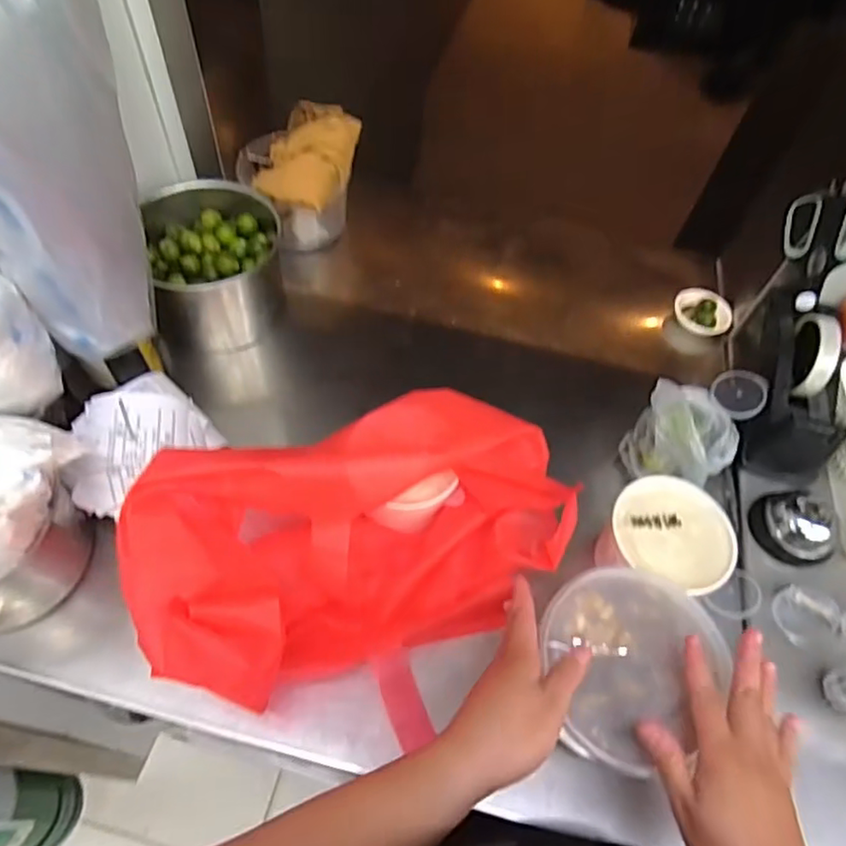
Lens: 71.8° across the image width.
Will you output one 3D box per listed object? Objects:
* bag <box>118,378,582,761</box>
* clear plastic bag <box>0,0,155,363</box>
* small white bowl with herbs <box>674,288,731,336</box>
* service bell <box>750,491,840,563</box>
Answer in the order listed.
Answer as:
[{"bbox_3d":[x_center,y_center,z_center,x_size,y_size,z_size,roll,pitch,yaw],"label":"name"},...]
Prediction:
[{"bbox_3d":[-0.039,0.096,0.483,0.352,0.162,0.227,-32,63,-21],"label":"bag"},{"bbox_3d":[-0.277,-0.175,0.426,0.116,0.291,0.125,1,57,-1],"label":"clear plastic bag"},{"bbox_3d":[0.370,-0.146,0.777,0.073,0.029,0.065,19,58,11],"label":"small white bowl with herbs"},{"bbox_3d":[0.379,0.102,0.587,0.066,0.041,0.079,-34,64,-21],"label":"service bell"}]

